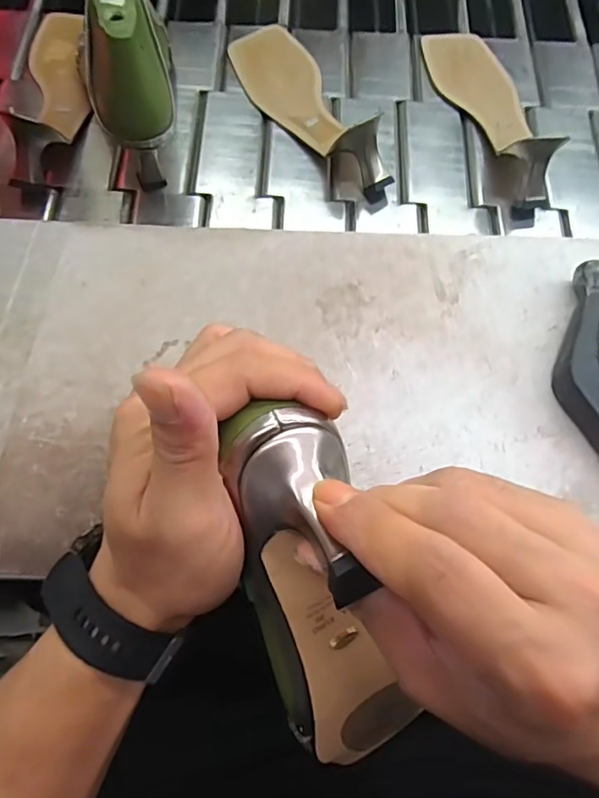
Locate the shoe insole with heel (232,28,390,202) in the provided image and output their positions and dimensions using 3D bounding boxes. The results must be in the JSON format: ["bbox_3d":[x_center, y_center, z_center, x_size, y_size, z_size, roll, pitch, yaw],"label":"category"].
[{"bbox_3d":[0.003,-0.279,0.493,0.072,0.051,0.226,-21,71,-11],"label":"shoe insole with heel"}]

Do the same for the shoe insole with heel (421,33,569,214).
[{"bbox_3d":[0.190,-0.282,0.503,0.072,0.051,0.230,-17,70,-9],"label":"shoe insole with heel"}]

